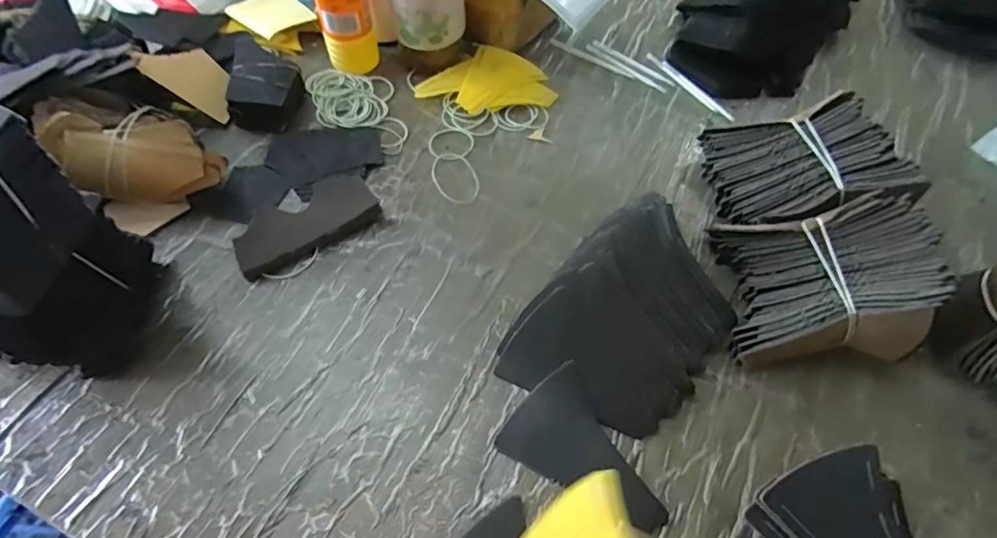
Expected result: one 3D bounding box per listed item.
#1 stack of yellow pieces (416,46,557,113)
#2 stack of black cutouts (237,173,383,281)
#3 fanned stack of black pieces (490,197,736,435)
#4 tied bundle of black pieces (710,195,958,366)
[{"bbox_3d":[-0.017,-0.211,0.570,0.145,0.016,0.097,-14,60,-8],"label":"stack of yellow pieces"},{"bbox_3d":[-0.176,-0.044,0.468,0.129,0.018,0.062,-30,64,-16],"label":"stack of black cutouts"},{"bbox_3d":[0.106,0.038,0.407,0.131,0.049,0.191,39,67,20],"label":"fanned stack of black pieces"},{"bbox_3d":[0.256,0.008,0.404,0.124,0.087,0.114,4,60,2],"label":"tied bundle of black pieces"}]

